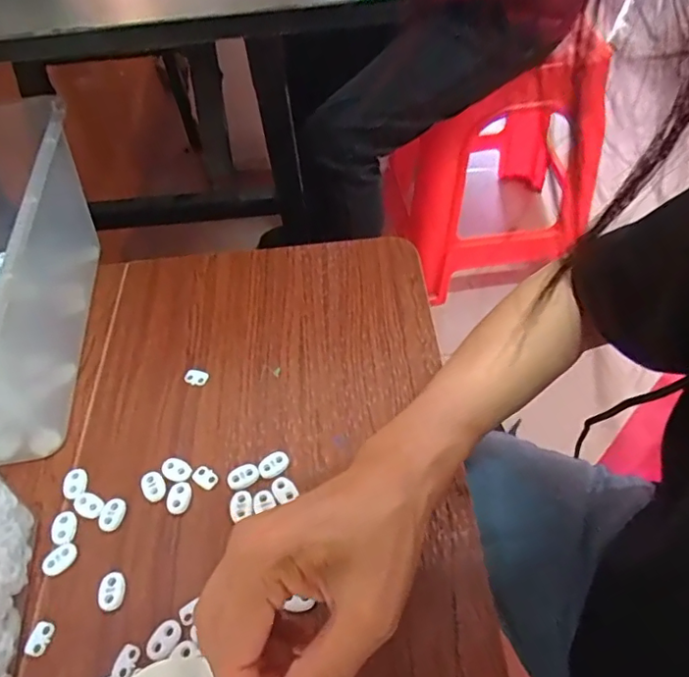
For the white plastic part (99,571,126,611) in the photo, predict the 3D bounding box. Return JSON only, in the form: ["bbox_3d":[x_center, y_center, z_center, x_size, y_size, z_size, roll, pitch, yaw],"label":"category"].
[{"bbox_3d":[-0.150,0.163,0.358,0.014,0.007,0.023,0,52,4],"label":"white plastic part"}]

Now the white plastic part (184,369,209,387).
[{"bbox_3d":[-0.124,0.032,0.460,0.020,0.004,0.013,6,52,9],"label":"white plastic part"}]

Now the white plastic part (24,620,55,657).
[{"bbox_3d":[-0.191,0.187,0.345,0.013,0.004,0.020,4,52,7],"label":"white plastic part"}]

